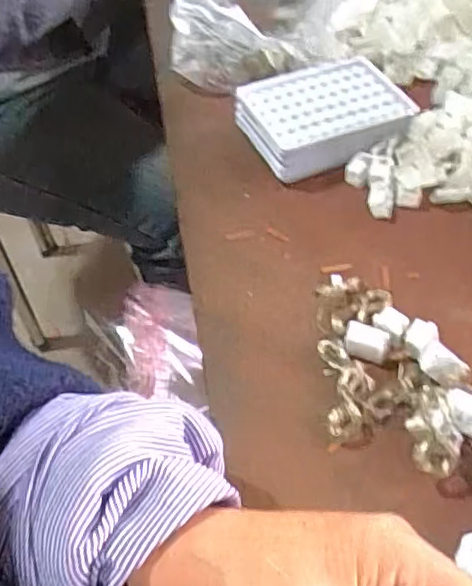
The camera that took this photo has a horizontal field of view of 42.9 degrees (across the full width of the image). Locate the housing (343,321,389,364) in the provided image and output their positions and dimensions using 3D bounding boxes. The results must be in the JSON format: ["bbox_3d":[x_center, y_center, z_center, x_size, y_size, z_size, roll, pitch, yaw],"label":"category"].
[{"bbox_3d":[0.084,0.032,0.388,0.029,0.010,0.023,25,79,29],"label":"housing"}]

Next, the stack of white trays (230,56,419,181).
[{"bbox_3d":[0.078,-0.155,0.533,0.142,0.037,0.108,-20,51,-12],"label":"stack of white trays"}]

